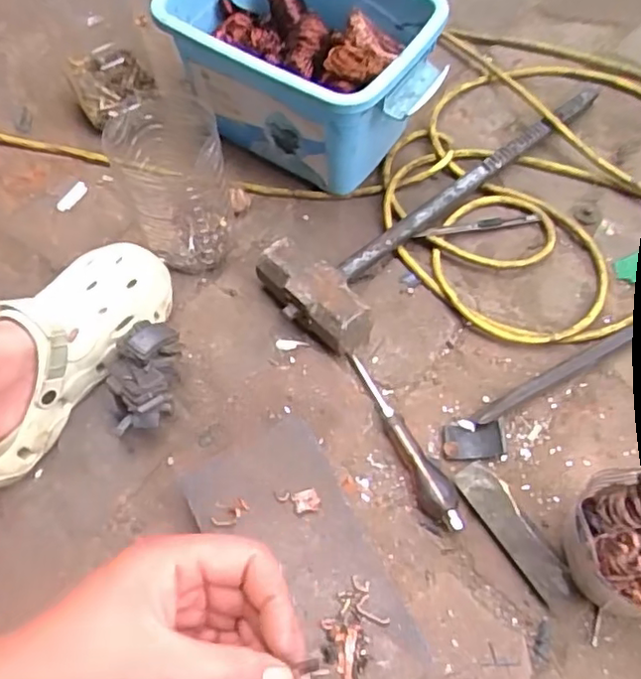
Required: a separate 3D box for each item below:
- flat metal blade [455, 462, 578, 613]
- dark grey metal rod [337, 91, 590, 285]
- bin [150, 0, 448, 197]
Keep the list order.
[{"bbox_3d":[0.172,0.168,0.550,0.039,0.011,0.136,-31,70,-20],"label":"flat metal blade"},{"bbox_3d":[0.172,-0.184,0.717,0.385,0.021,0.025,-38,69,-15],"label":"dark grey metal rod"},{"bbox_3d":[-0.024,-0.296,0.707,0.297,0.187,0.193,19,67,11],"label":"bin"}]

